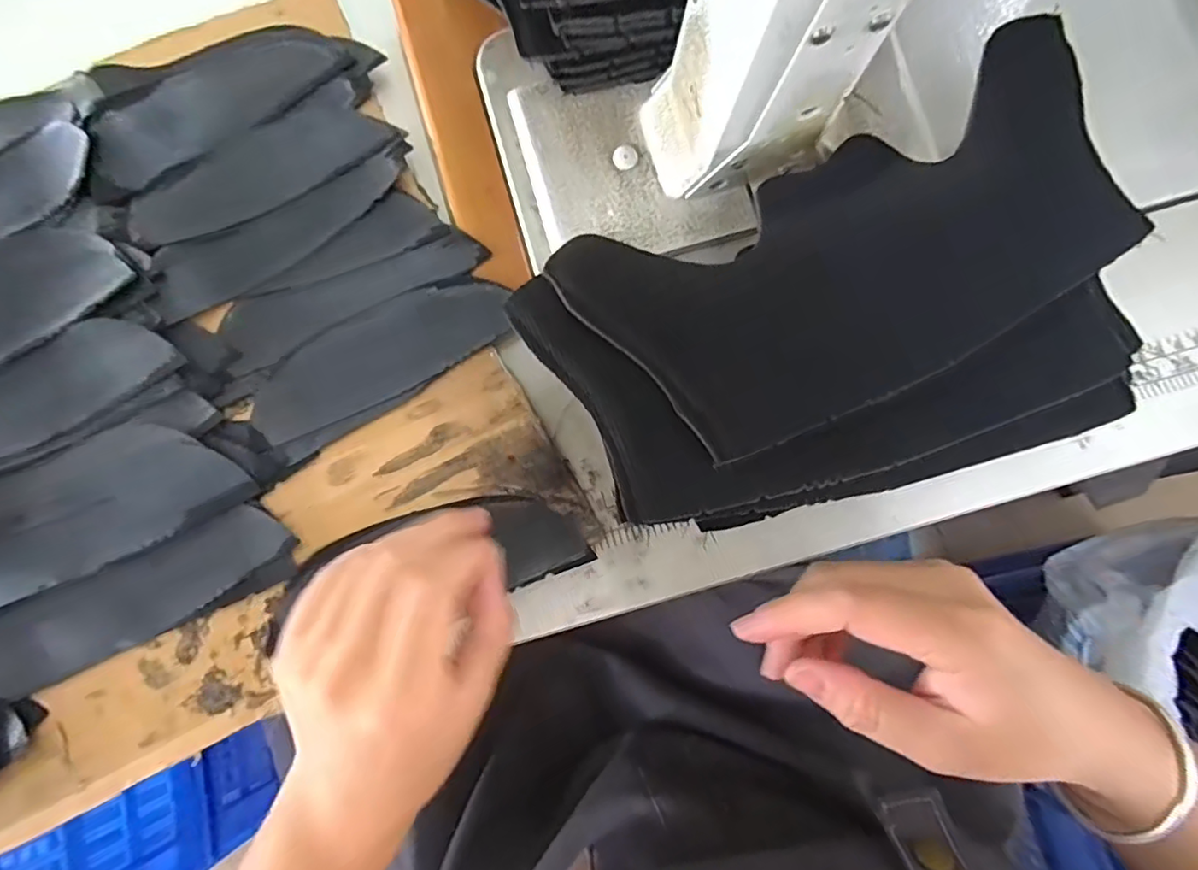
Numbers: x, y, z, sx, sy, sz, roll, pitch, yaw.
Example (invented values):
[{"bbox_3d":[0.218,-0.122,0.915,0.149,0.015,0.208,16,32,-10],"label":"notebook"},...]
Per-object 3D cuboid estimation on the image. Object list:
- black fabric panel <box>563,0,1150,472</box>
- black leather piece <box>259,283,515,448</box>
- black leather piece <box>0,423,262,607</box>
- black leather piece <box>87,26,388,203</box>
[{"bbox_3d":[0.107,-0.073,0.240,0.226,0.020,0.105,-27,77,-5],"label":"black fabric panel"},{"bbox_3d":[-0.106,-0.041,0.288,0.127,0.004,0.047,-27,77,-5],"label":"black leather piece"},{"bbox_3d":[-0.232,0.033,0.263,0.141,0.006,0.060,-20,77,-4],"label":"black leather piece"},{"bbox_3d":[-0.193,-0.179,0.306,0.149,0.015,0.065,-26,77,-5],"label":"black leather piece"}]

